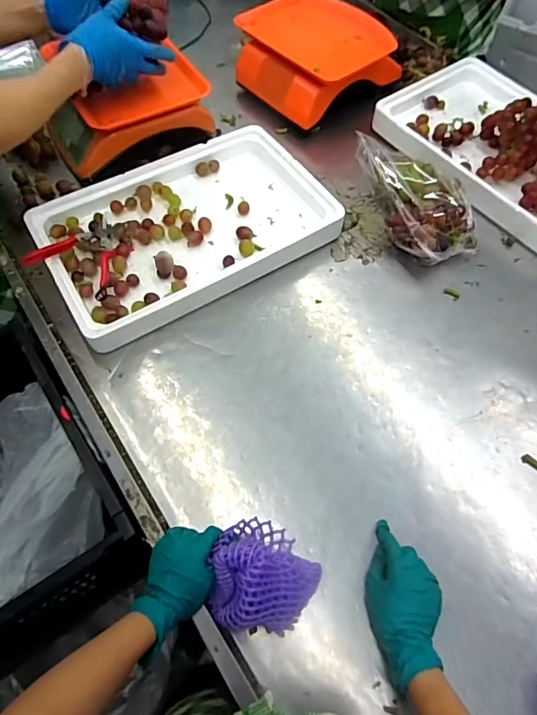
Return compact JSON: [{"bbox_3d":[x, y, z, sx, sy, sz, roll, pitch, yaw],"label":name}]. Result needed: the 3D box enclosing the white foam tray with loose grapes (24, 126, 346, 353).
[{"bbox_3d":[-0.140,-0.236,0.792,0.470,0.049,0.328,-29,65,-16],"label":"white foam tray with loose grapes"}]

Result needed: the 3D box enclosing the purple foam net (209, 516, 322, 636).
[{"bbox_3d":[-0.003,0.251,0.524,0.118,0.090,0.109,0,63,0],"label":"purple foam net"}]

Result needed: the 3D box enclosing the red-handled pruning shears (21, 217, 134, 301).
[{"bbox_3d":[-0.278,-0.164,0.736,0.146,0.040,0.158,30,64,15],"label":"red-handled pruning shears"}]

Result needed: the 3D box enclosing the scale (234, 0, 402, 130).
[{"bbox_3d":[0.098,-0.660,0.994,0.301,0.099,0.304,-36,67,-19],"label":"scale"}]

